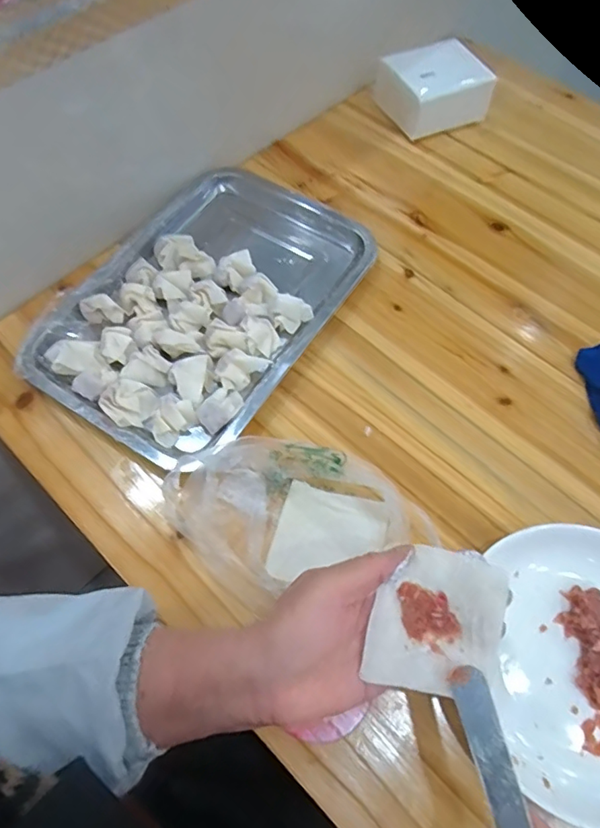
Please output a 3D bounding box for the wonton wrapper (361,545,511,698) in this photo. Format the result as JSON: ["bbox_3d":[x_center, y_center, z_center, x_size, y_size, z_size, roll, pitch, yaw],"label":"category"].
[{"bbox_3d":[0.080,0.120,0.312,0.072,0.019,0.077,13,63,5],"label":"wonton wrapper"}]

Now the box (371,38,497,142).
[{"bbox_3d":[0.153,-0.379,0.622,0.114,0.056,0.090,-24,66,-14],"label":"box"}]

